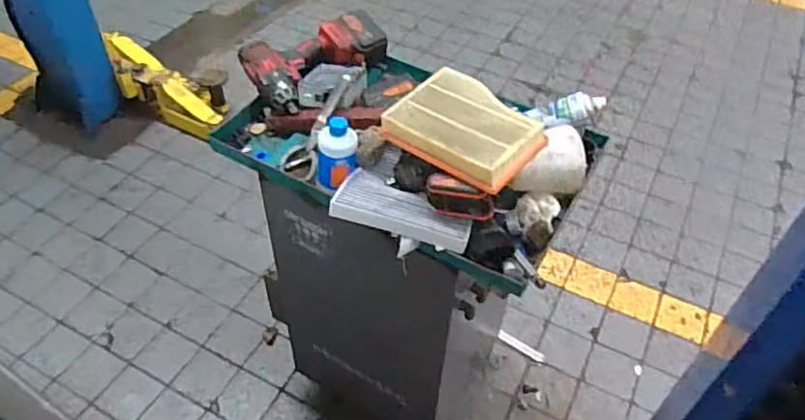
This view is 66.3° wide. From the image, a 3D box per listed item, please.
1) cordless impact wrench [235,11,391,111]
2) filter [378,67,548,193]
[{"bbox_3d":[-0.178,-0.324,1.311,0.303,0.087,0.204,-22,51,-21],"label":"cordless impact wrench"},{"bbox_3d":[0.104,-0.140,1.030,0.171,0.059,0.249,-34,56,-30],"label":"filter"}]

